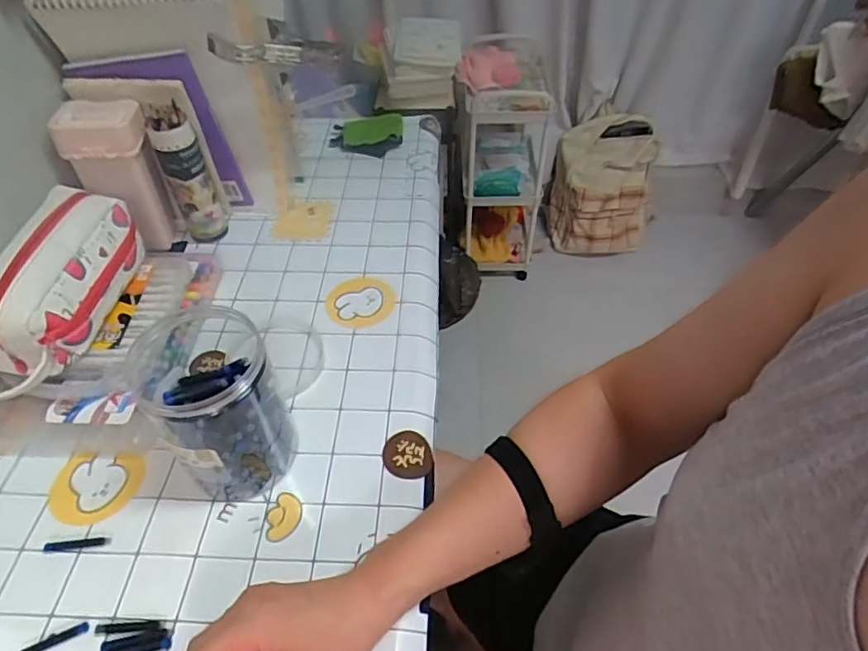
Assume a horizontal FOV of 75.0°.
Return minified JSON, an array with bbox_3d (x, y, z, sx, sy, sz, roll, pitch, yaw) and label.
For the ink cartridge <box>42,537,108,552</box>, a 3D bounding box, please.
[{"bbox_3d":[-0.299,0.182,0.470,0.049,0.004,0.008,-4,49,-4],"label":"ink cartridge"}]

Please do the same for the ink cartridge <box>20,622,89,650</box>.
[{"bbox_3d":[-0.284,0.234,0.422,0.046,0.005,0.009,-20,51,-17],"label":"ink cartridge"}]

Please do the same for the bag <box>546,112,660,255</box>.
[{"bbox_3d":[0.505,-0.420,1.740,0.288,0.342,0.228,-6,49,-5],"label":"bag"}]

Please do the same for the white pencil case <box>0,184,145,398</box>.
[{"bbox_3d":[-0.360,-0.034,0.532,0.093,0.088,0.208,7,49,6],"label":"white pencil case"}]

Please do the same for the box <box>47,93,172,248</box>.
[{"bbox_3d":[-0.354,-0.169,0.657,0.080,0.170,0.071,0,48,-1],"label":"box"}]

